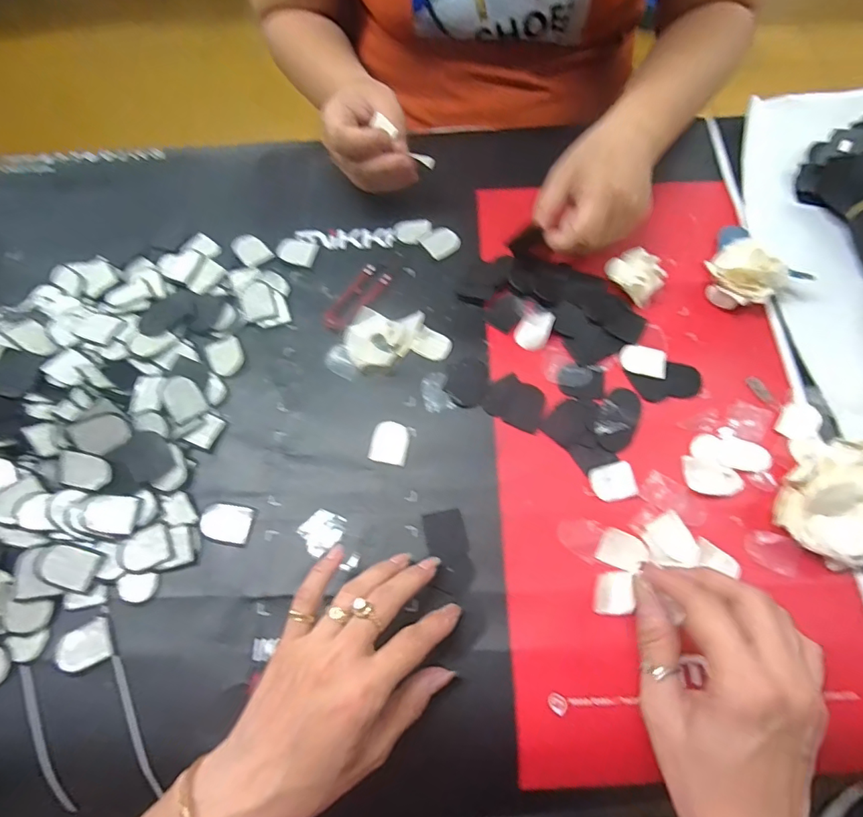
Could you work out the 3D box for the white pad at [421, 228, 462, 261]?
[{"bbox_3d":[0.009,-0.141,0.426,0.030,0.004,0.026,-37,72,-12],"label":"white pad"}]

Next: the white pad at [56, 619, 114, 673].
[{"bbox_3d":[-0.217,0.149,0.311,0.029,0.005,0.024,-27,70,-9],"label":"white pad"}]

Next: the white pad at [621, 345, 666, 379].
[{"bbox_3d":[0.159,-0.036,0.376,0.034,0.004,0.024,12,69,6],"label":"white pad"}]

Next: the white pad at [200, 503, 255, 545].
[{"bbox_3d":[-0.139,0.078,0.340,0.032,0.004,0.025,8,69,5],"label":"white pad"}]

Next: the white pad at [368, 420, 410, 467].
[{"bbox_3d":[-0.030,0.024,0.360,0.027,0.004,0.031,11,69,6],"label":"white pad"}]

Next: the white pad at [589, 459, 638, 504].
[{"bbox_3d":[0.125,0.050,0.343,0.029,0.004,0.026,-14,69,-4],"label":"white pad"}]

